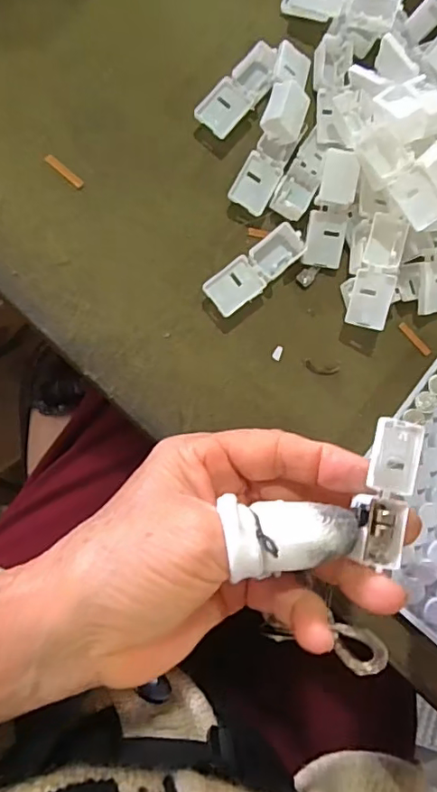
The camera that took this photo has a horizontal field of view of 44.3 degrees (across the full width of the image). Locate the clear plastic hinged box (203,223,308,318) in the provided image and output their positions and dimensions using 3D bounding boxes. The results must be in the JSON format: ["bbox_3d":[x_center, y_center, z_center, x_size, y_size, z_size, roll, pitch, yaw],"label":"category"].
[{"bbox_3d":[0.019,-0.062,0.268,0.056,0.010,0.020,-39,92,-10],"label":"clear plastic hinged box"}]

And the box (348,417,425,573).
[{"bbox_3d":[0.064,0.036,0.201,0.021,0.008,0.054,9,88,-5],"label":"box"}]

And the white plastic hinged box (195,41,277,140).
[{"bbox_3d":[0.011,-0.157,0.277,0.019,0.010,0.055,40,80,-4],"label":"white plastic hinged box"}]

